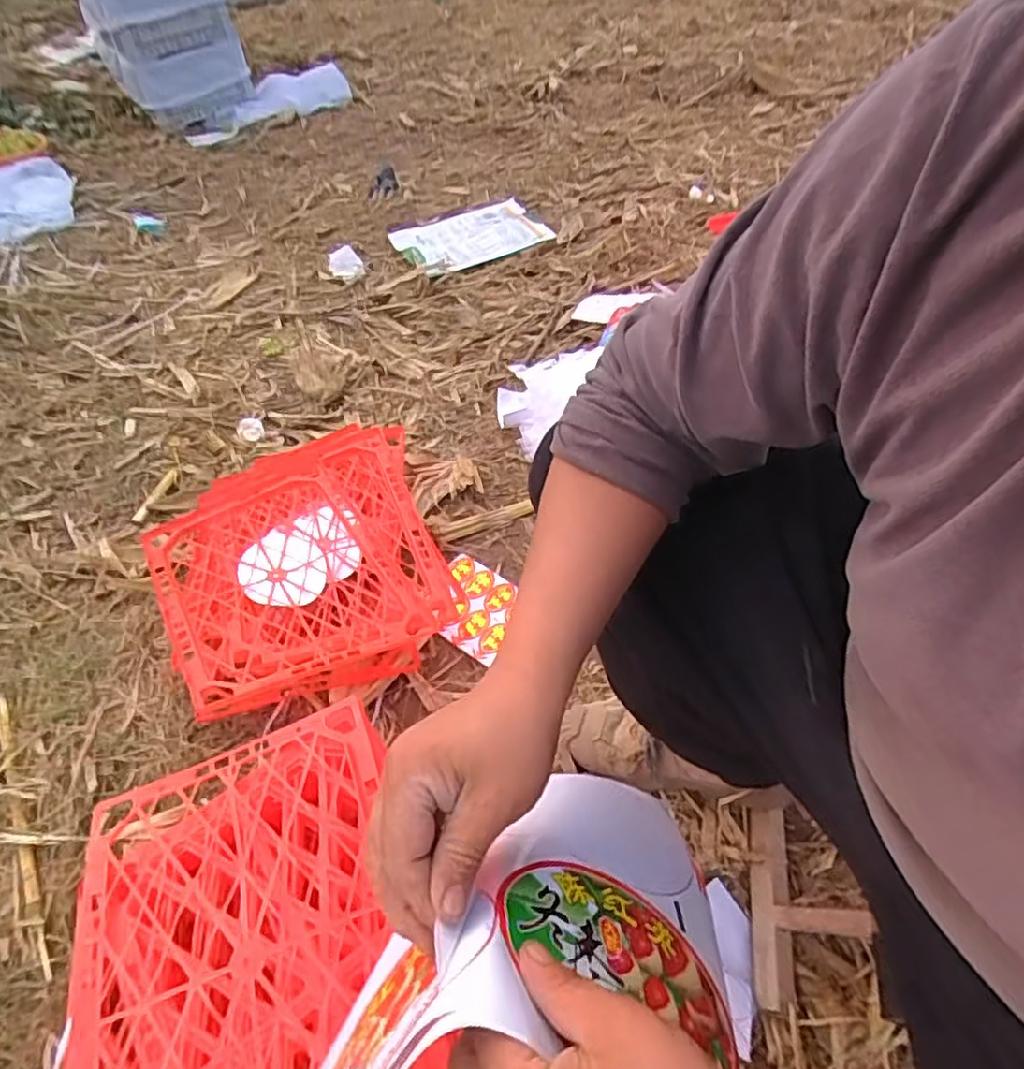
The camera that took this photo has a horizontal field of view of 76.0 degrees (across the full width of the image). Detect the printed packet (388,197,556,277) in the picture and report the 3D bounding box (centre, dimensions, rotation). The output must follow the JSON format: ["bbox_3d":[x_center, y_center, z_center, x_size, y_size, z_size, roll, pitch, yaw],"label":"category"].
[{"bbox_3d":[-0.105,-0.779,1.722,0.373,0.038,0.262,-26,55,-22],"label":"printed packet"}]

